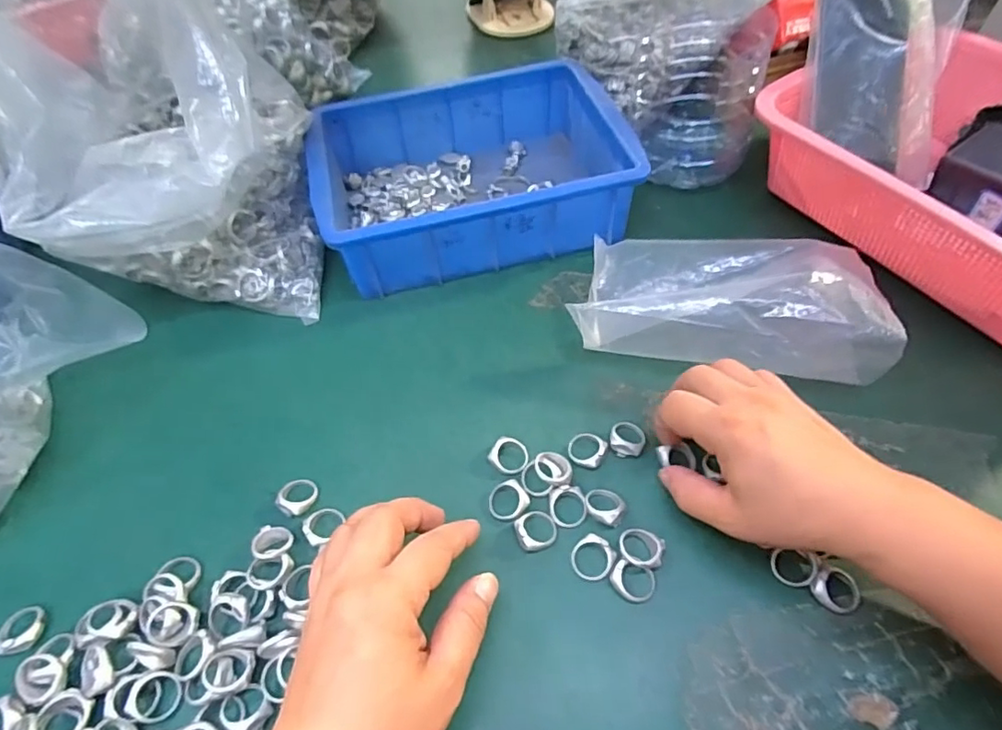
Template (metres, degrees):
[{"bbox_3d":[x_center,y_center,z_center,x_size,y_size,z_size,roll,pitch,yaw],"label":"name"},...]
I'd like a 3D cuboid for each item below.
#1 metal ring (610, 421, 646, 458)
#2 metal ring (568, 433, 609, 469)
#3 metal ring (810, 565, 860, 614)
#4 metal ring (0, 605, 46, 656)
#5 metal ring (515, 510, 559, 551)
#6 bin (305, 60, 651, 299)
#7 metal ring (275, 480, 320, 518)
[{"bbox_3d":[0.080,0.046,0.350,0.021,0.007,0.027,14,56,13],"label":"metal ring"},{"bbox_3d":[0.054,0.052,0.347,0.023,0.008,0.024,-2,54,2],"label":"metal ring"},{"bbox_3d":[0.176,0.118,0.292,0.023,0.010,0.023,-2,54,2],"label":"metal ring"},{"bbox_3d":[-0.262,0.145,0.303,0.021,0.008,0.025,5,54,8],"label":"metal ring"},{"bbox_3d":[0.020,0.094,0.320,0.024,0.007,0.022,-2,54,2],"label":"metal ring"},{"bbox_3d":[-0.027,-0.156,0.467,0.236,0.080,0.174,-15,54,-8],"label":"bin"},{"bbox_3d":[-0.125,0.080,0.340,0.021,0.010,0.024,28,60,22],"label":"metal ring"}]

